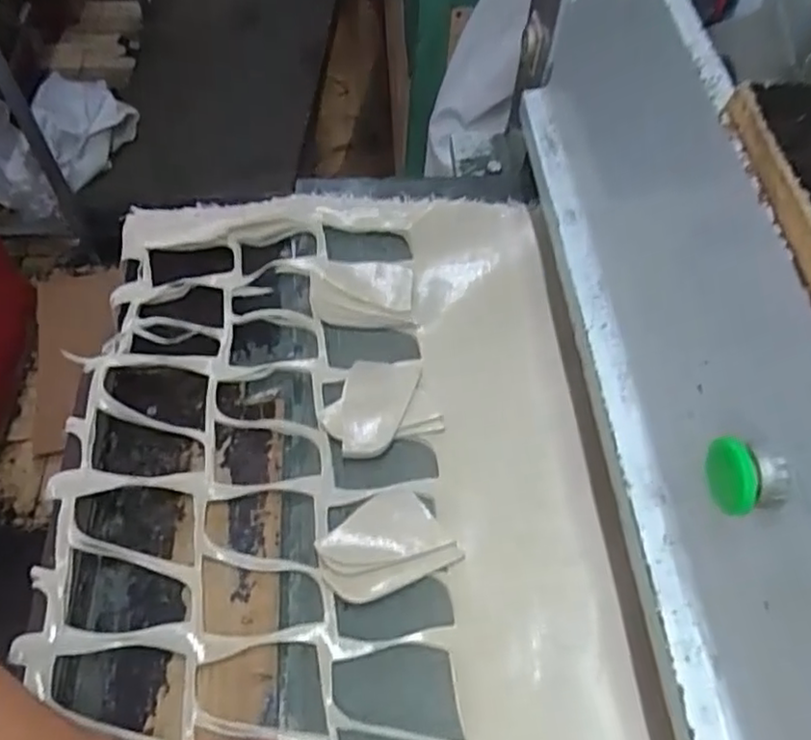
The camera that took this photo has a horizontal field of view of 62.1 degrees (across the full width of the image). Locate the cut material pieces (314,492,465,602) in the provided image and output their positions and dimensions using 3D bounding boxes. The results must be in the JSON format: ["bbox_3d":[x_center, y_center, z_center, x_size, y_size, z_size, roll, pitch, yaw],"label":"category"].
[{"bbox_3d":[-0.017,0.131,0.524,0.102,0.034,0.072,-18,60,-12],"label":"cut material pieces"}]

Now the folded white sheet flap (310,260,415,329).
[{"bbox_3d":[-0.043,-0.079,0.670,0.102,0.021,0.078,5,58,2],"label":"folded white sheet flap"}]

